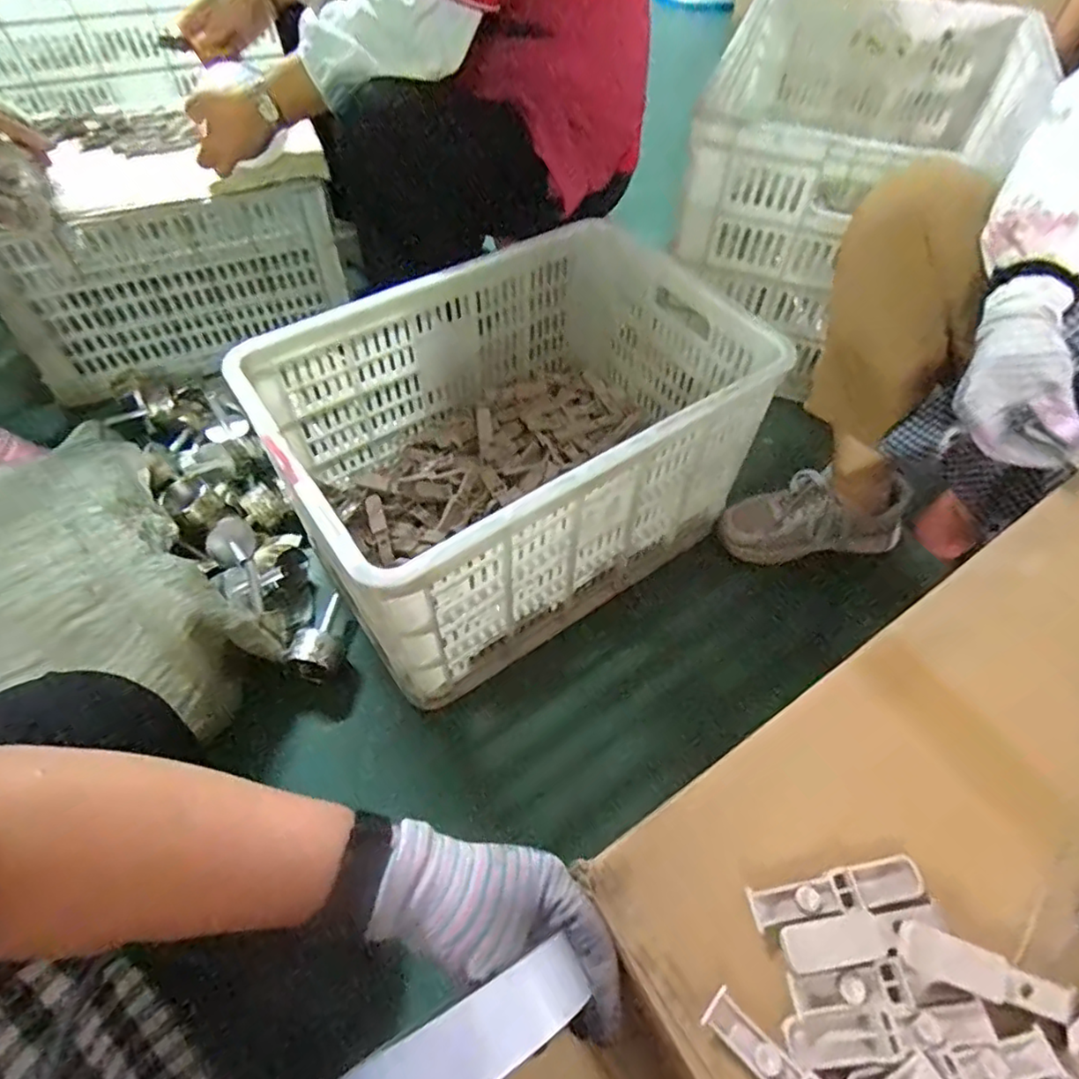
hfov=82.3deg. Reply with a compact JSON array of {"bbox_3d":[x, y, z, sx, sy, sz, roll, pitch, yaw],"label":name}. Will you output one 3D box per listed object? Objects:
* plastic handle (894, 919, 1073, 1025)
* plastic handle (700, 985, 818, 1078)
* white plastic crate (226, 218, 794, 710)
[{"bbox_3d":[0.225,0.218,0.308,0.095,0.013,0.020,23,56,-2],"label":"plastic handle"},{"bbox_3d":[0.106,0.246,0.294,0.058,0.010,0.020,38,62,23],"label":"plastic handle"},{"bbox_3d":[-0.027,-0.115,0.770,0.530,0.289,0.362,-30,61,-21],"label":"white plastic crate"}]

